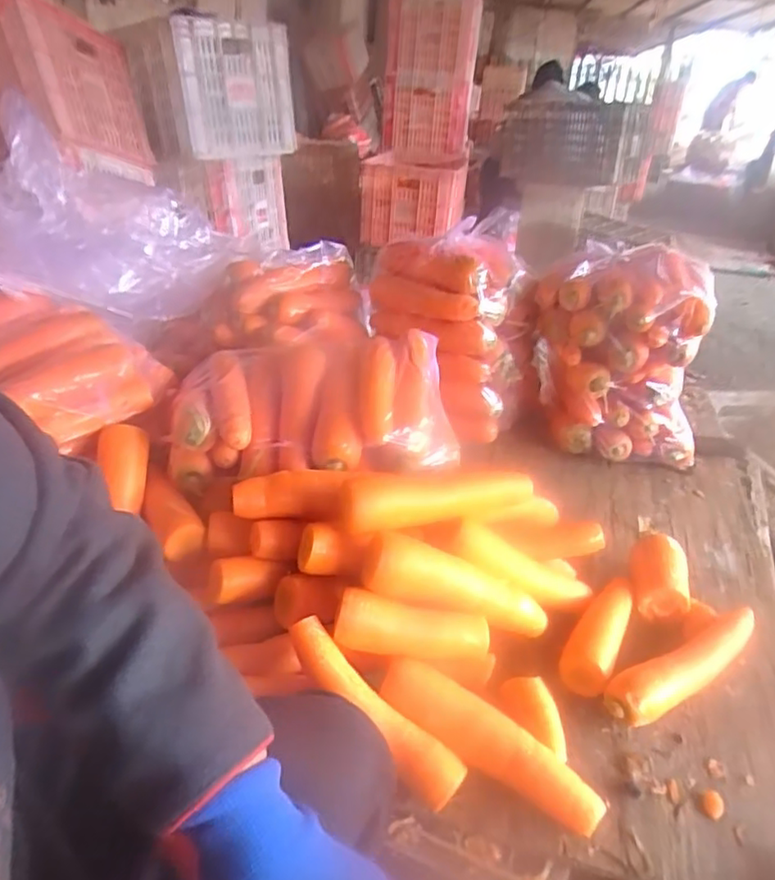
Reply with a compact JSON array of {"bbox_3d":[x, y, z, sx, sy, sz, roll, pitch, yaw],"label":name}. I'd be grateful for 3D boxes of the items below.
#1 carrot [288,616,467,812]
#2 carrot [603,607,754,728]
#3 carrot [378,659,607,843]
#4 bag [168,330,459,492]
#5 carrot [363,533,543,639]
[{"bbox_3d":[-0.016,0.228,0.533,0.185,0.030,0.035,38,41,21],"label":"carrot"},{"bbox_3d":[0.308,0.227,0.637,0.228,0.047,0.047,-15,34,-29],"label":"carrot"},{"bbox_3d":[0.086,0.255,0.542,0.205,0.046,0.051,18,32,25],"label":"carrot"},{"bbox_3d":[-0.098,-0.062,0.802,0.343,0.101,0.296,-1,29,-8],"label":"bag"},{"bbox_3d":[0.070,0.140,0.611,0.202,0.041,0.050,23,25,-17],"label":"carrot"}]

